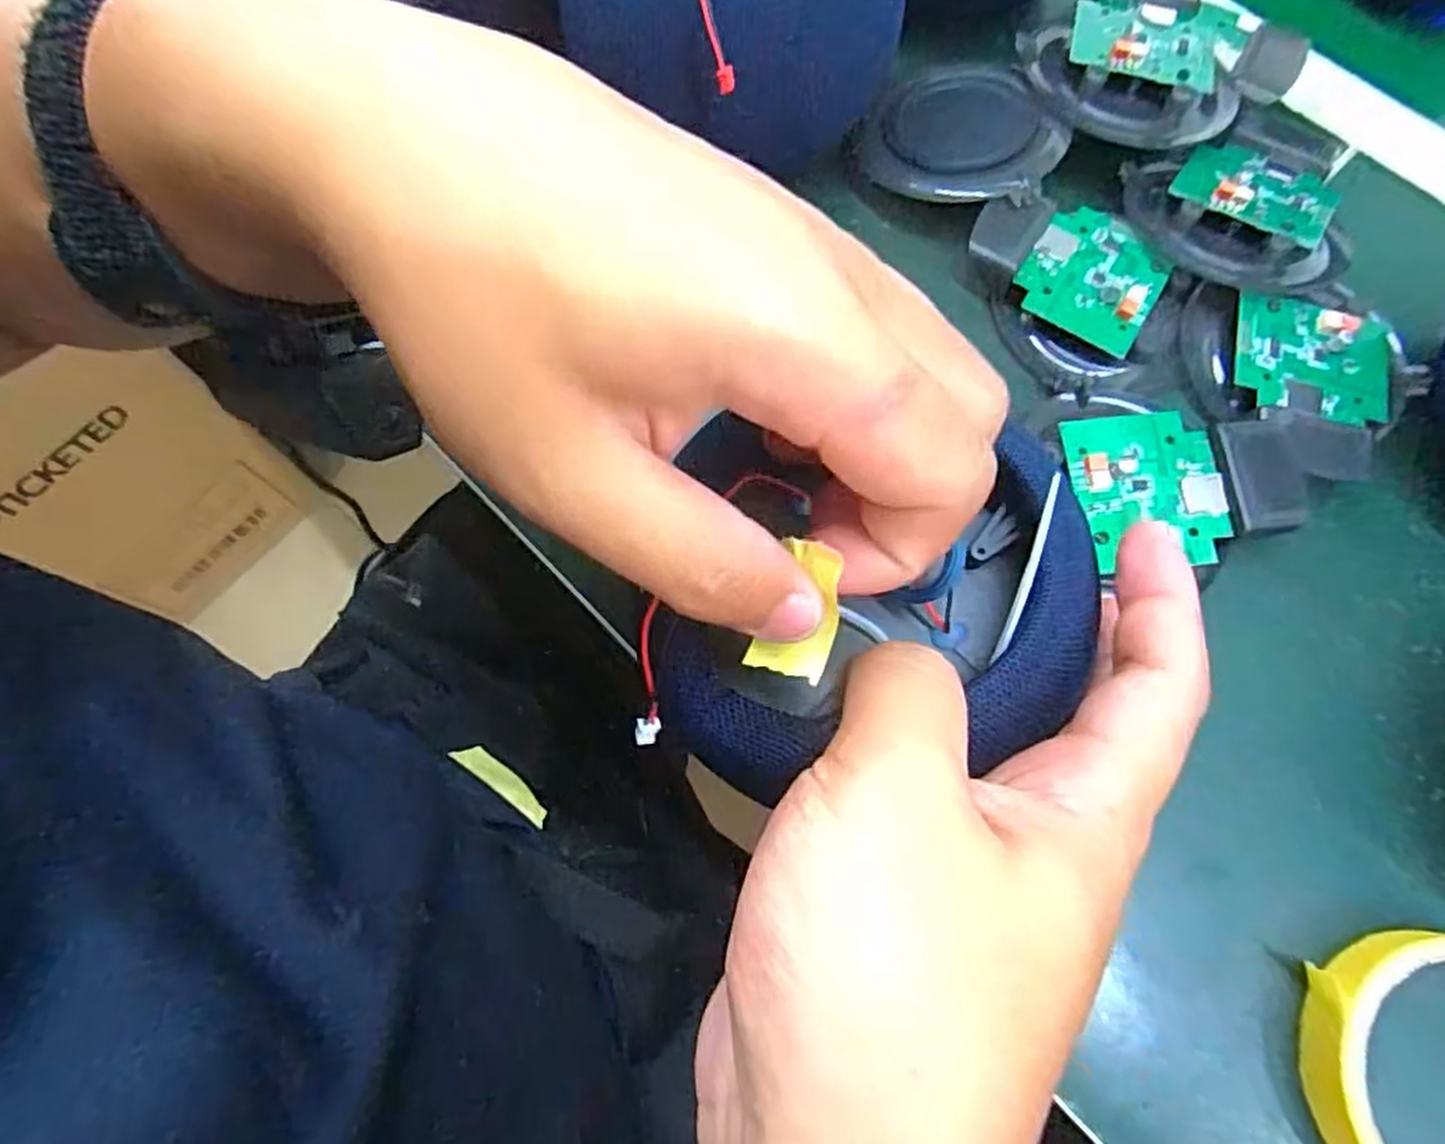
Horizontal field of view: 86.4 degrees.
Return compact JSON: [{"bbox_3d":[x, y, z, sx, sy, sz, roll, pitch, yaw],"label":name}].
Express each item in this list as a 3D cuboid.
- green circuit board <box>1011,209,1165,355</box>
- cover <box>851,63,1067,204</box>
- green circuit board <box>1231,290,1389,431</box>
[{"bbox_3d":[0.153,-0.122,0.318,0.053,0.010,0.057,32,74,10],"label":"green circuit board"},{"bbox_3d":[0.103,-0.193,0.335,0.083,0.008,0.079,0,72,0],"label":"cover"},{"bbox_3d":[0.230,-0.081,0.298,0.060,0.005,0.048,13,75,1],"label":"green circuit board"}]

